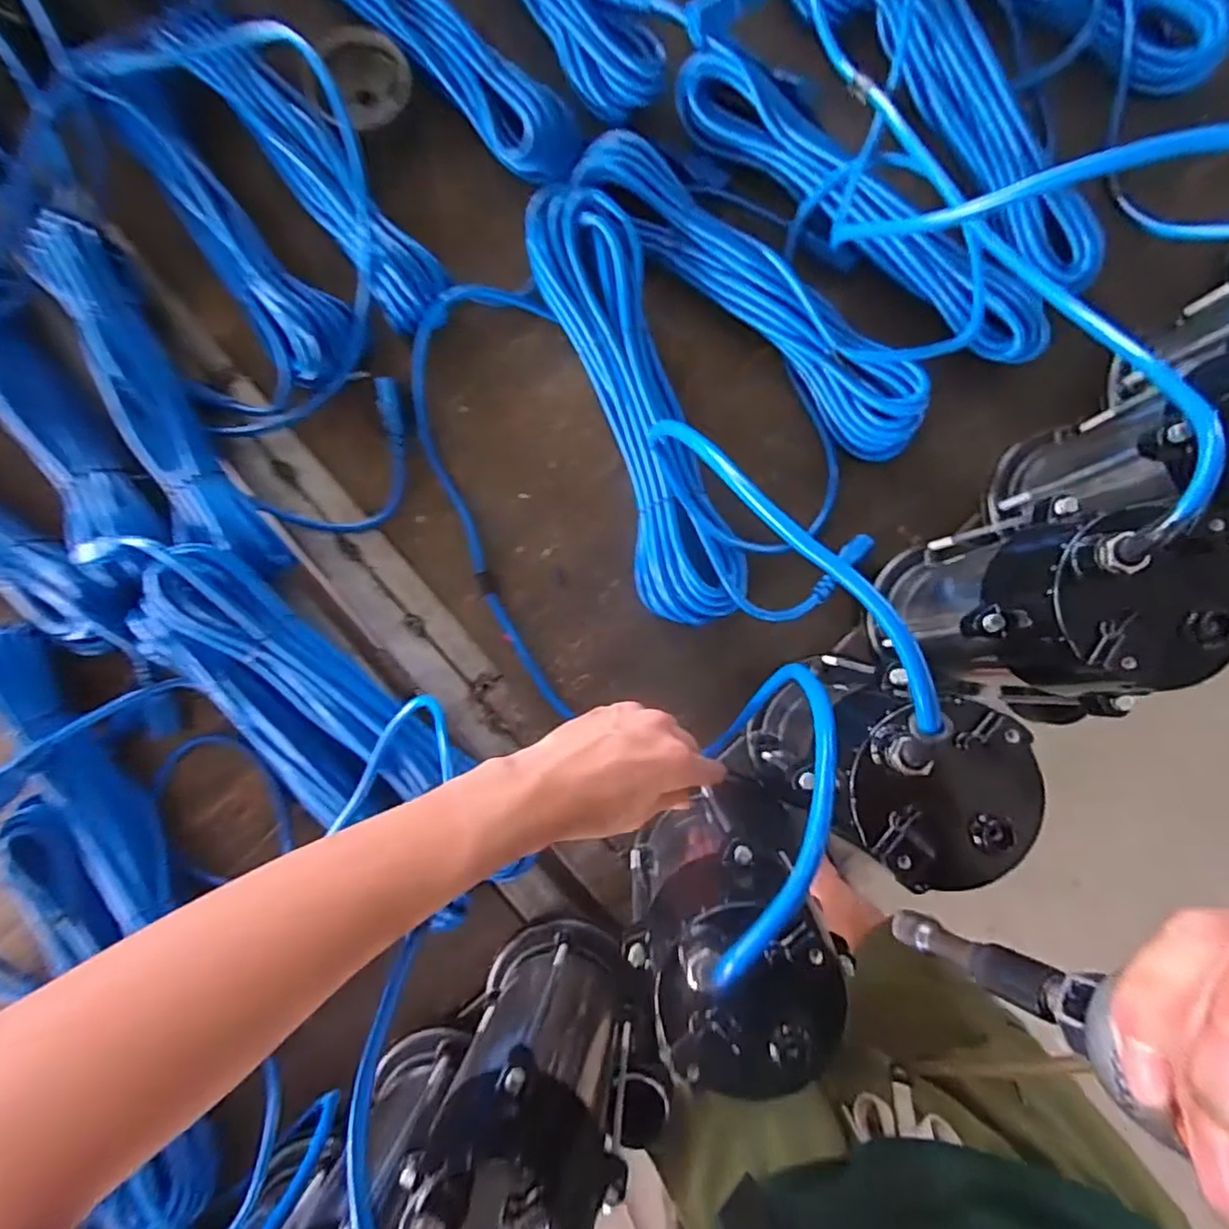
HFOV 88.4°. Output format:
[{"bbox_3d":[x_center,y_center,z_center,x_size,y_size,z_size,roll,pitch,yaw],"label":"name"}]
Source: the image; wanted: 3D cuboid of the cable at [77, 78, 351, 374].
[{"bbox_3d":[-0.322,-0.322,0.535,0.069,0.045,0.304,-37,85,1],"label":"cable"}]

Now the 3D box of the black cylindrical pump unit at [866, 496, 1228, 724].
[{"bbox_3d":[0.240,-0.002,0.383,0.086,0.256,0.086,0,87,3],"label":"black cylindrical pump unit"}]

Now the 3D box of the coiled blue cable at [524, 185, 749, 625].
[{"bbox_3d":[0.017,-0.163,0.507,0.089,0.057,0.353,-18,86,2],"label":"coiled blue cable"}]

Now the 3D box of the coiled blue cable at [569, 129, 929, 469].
[{"bbox_3d":[0.109,-0.253,0.505,0.338,0.043,0.063,44,90,5],"label":"coiled blue cable"}]

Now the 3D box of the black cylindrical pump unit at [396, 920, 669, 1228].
[{"bbox_3d":[-0.042,0.278,0.374,0.107,0.223,0.091,-22,86,2],"label":"black cylindrical pump unit"}]

